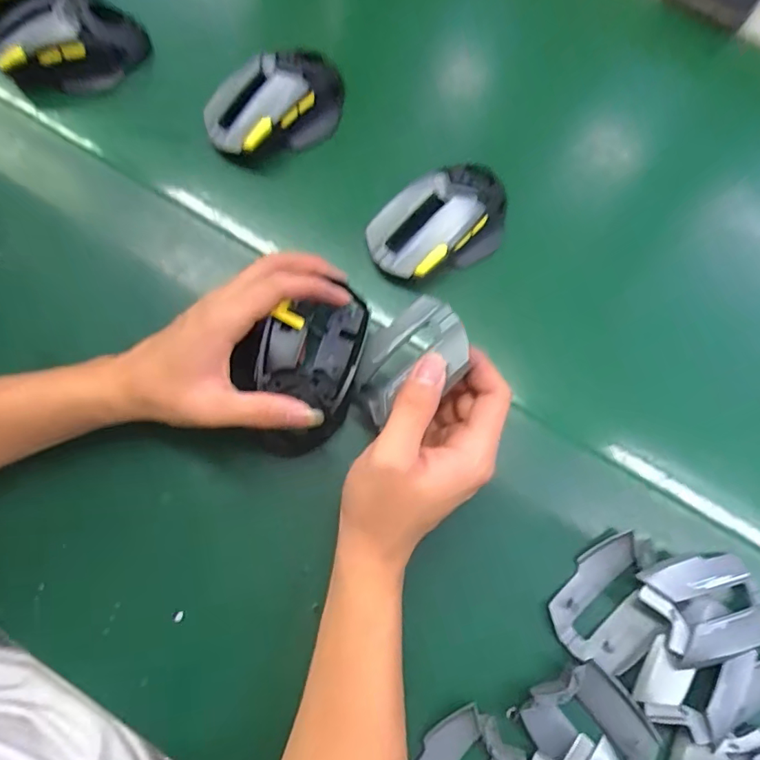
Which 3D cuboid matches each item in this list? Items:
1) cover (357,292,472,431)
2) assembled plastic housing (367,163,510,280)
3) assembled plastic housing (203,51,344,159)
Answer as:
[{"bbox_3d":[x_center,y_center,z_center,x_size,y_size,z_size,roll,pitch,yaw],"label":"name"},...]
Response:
[{"bbox_3d":[0.016,-0.010,0.302,0.082,0.011,0.053,-41,71,32],"label":"cover"},{"bbox_3d":[0.046,-0.116,0.376,0.110,0.040,0.064,-29,77,-10],"label":"assembled plastic housing"},{"bbox_3d":[-0.077,-0.218,0.400,0.117,0.039,0.070,-35,78,-11],"label":"assembled plastic housing"}]

